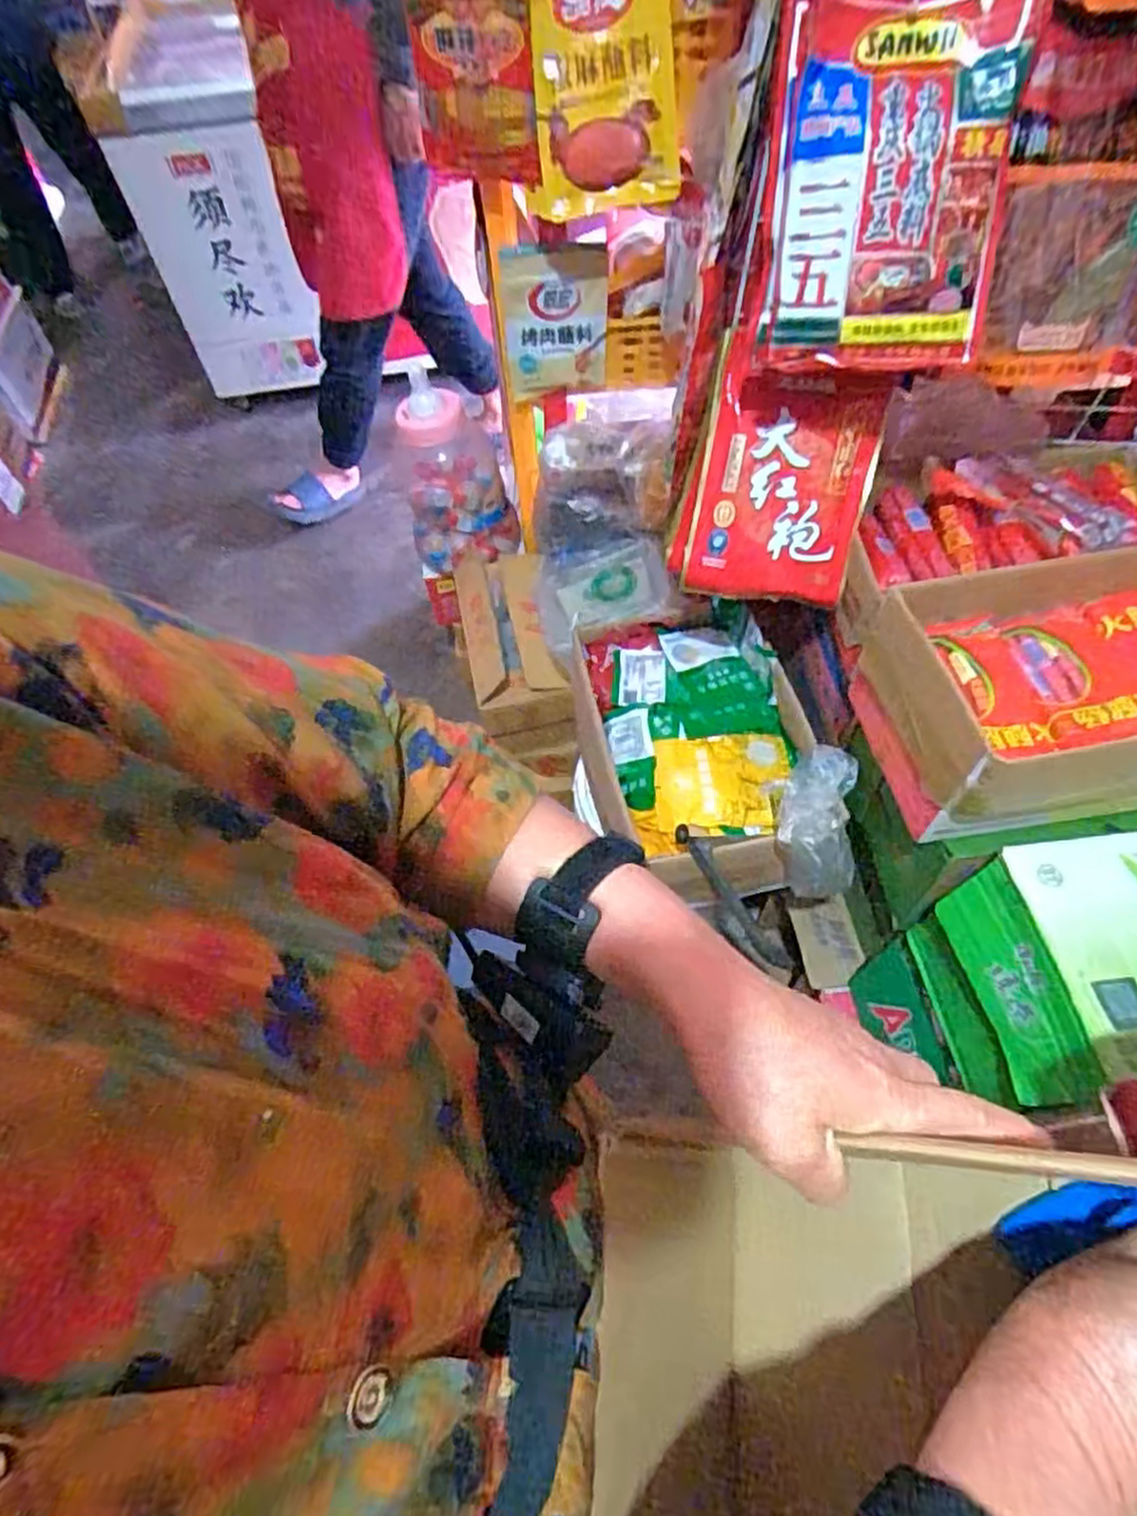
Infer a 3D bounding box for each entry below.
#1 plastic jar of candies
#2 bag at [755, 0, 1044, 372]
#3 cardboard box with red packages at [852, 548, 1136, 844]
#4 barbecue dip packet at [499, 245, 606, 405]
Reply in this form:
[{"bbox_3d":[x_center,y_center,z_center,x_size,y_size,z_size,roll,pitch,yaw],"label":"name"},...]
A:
[{"bbox_3d":[-0.193,-0.487,1.357,0.194,0.308,0.154,19,60,15],"label":"plastic jar of candies"},{"bbox_3d":[0.254,-0.449,0.590,0.185,0.253,0.045,2,25,5],"label":"bag"},{"bbox_3d":[0.492,-0.063,0.694,0.373,0.143,0.201,-8,57,-2],"label":"cardboard box with red packages"},{"bbox_3d":[-0.020,-0.646,1.121,0.154,0.221,0.023,3,58,6],"label":"barbecue dip packet"}]

